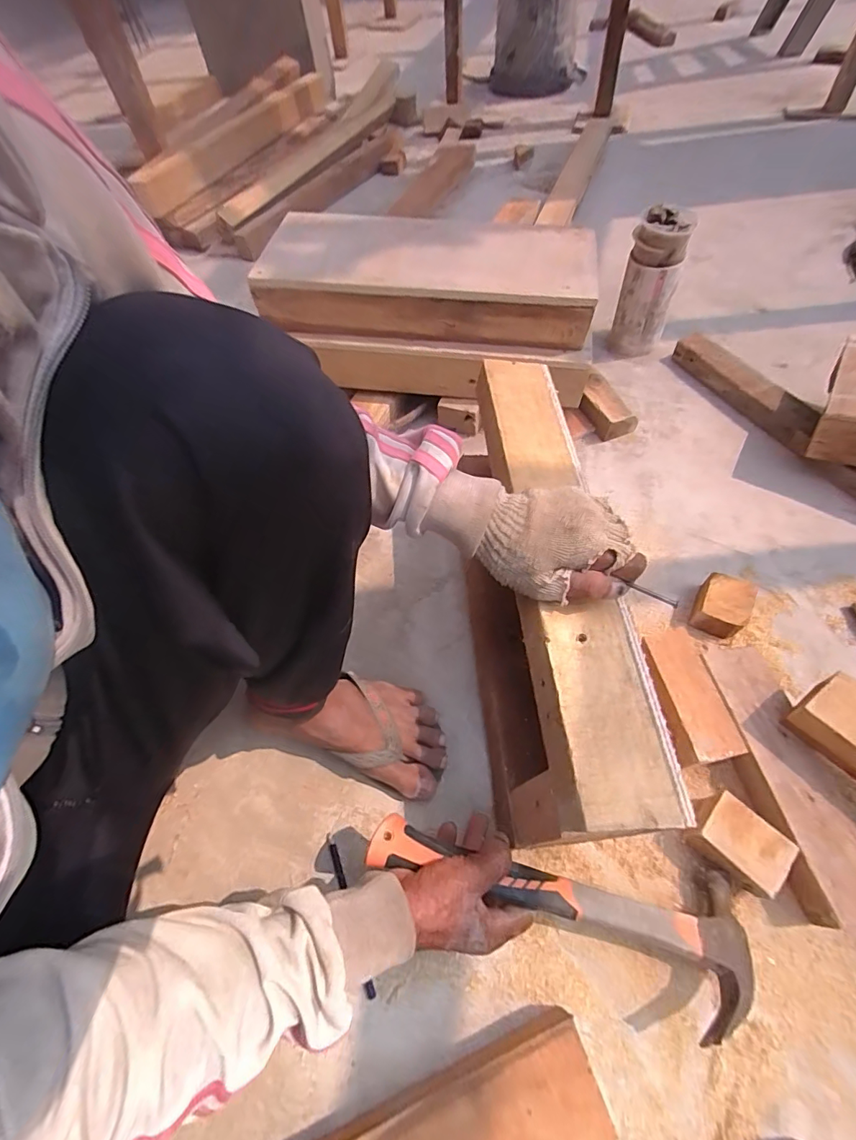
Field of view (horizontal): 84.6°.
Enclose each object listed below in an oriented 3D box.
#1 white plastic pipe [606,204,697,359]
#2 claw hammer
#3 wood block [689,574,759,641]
[{"bbox_3d":[0.365,-0.462,0.789,0.085,0.216,0.072,17,60,16],"label":"white plastic pipe"},{"bbox_3d":[0.108,0.277,0.393,0.323,0.025,0.106,18,59,1],"label":"claw hammer"},{"bbox_3d":[0.363,0.046,0.586,0.059,0.043,0.068,23,62,19],"label":"wood block"}]

